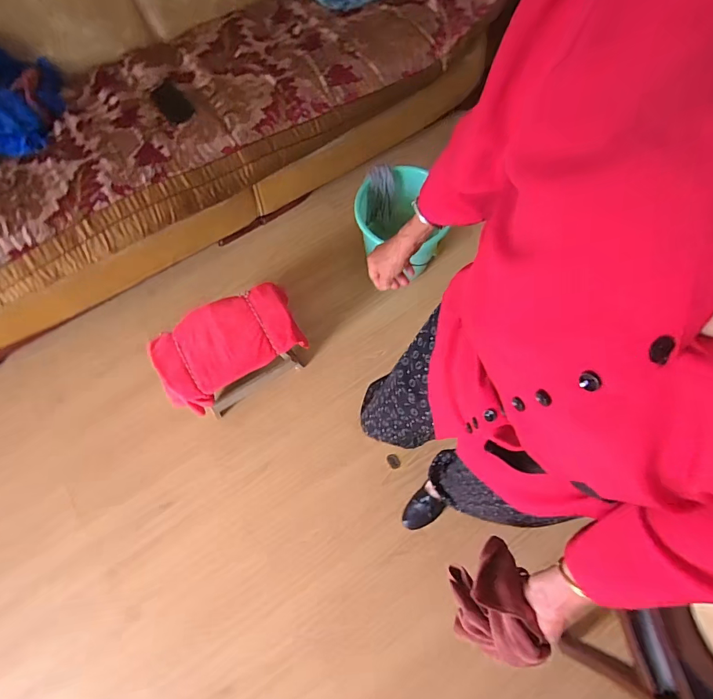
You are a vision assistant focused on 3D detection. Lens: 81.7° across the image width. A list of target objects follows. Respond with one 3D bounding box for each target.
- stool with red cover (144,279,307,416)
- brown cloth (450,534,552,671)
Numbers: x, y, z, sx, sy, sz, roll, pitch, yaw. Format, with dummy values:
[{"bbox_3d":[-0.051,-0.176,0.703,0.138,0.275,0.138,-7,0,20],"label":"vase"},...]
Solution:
[{"bbox_3d":[-0.343,0.014,1.195,0.367,0.288,0.207,-30,69,-11],"label":"stool with red cover"},{"bbox_3d":[0.202,0.378,0.628,0.096,0.184,0.139,-15,70,-3],"label":"brown cloth"}]

